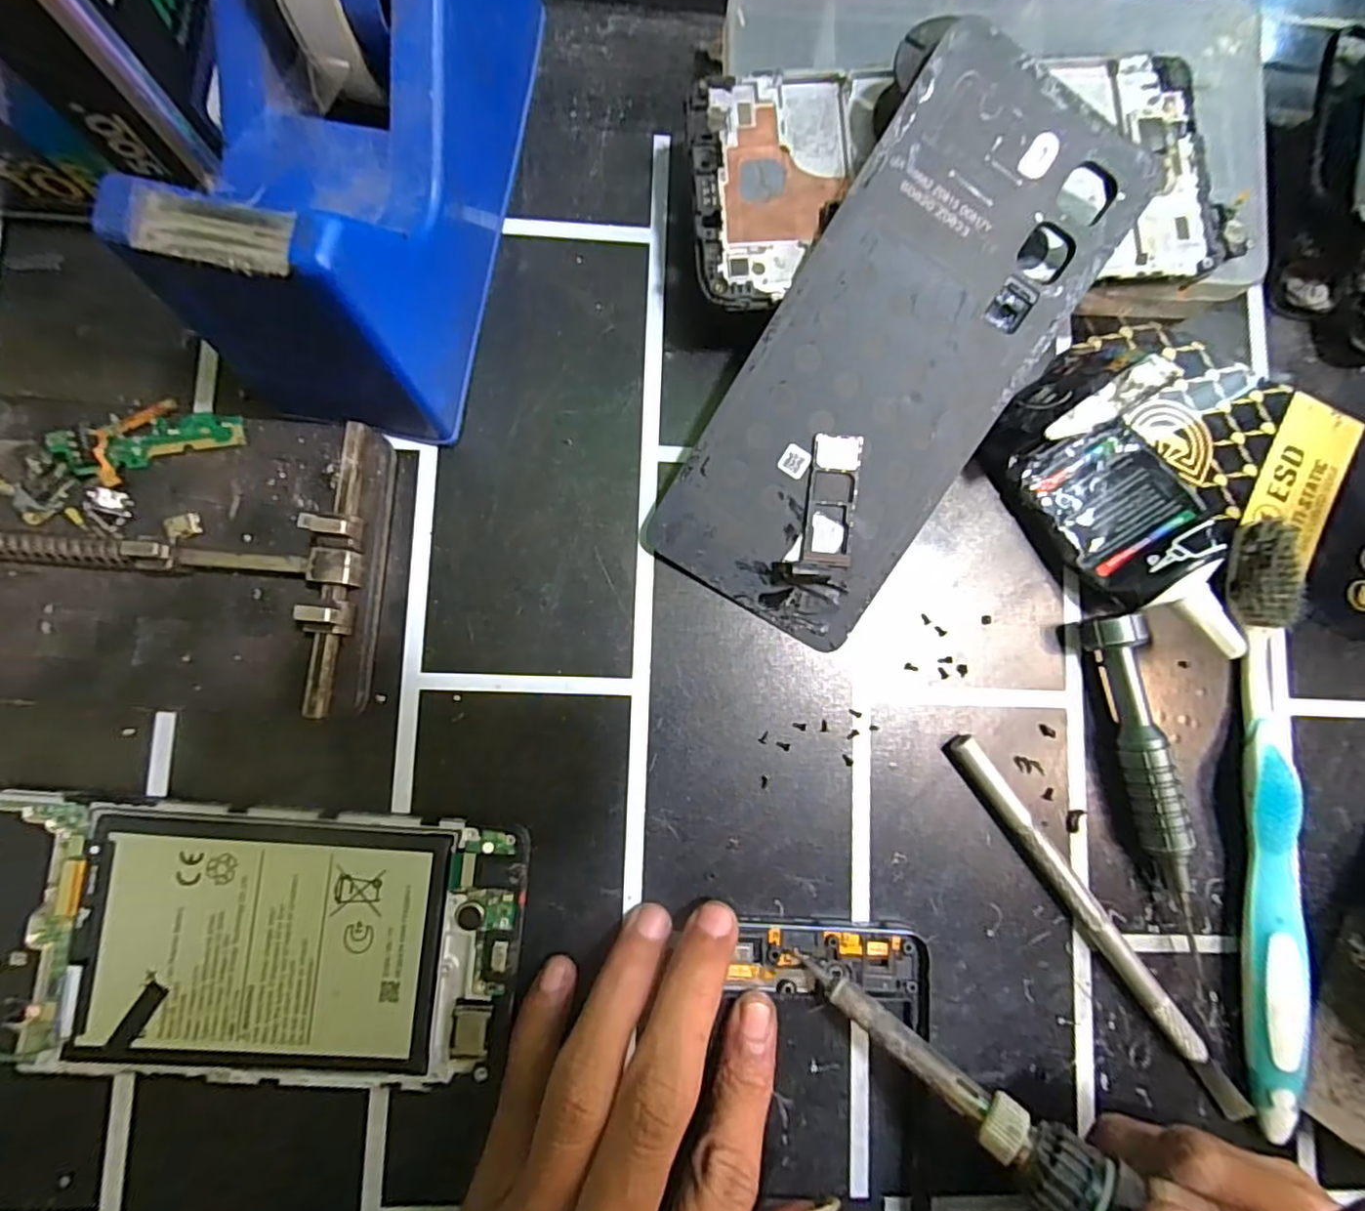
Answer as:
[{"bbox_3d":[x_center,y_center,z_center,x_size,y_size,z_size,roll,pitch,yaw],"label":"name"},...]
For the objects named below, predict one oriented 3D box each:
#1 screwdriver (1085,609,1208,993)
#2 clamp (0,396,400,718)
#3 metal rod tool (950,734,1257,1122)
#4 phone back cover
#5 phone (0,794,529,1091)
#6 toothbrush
[{"bbox_3d":[0.144,0.058,0.195,0.015,0.017,0.110,-12,85,-5],"label":"screwdriver"},{"bbox_3d":[-0.157,-0.015,0.182,0.131,0.024,0.087,4,83,-3],"label":"clamp"},{"bbox_3d":[0.128,0.099,0.195,0.009,0.008,0.141,-36,87,-7],"label":"metal rod tool"},{"bbox_3d":[0.062,-0.070,0.187,0.077,0.006,0.164,30,101,-6],"label":"phone back cover"},{"bbox_3d":[-0.128,0.095,0.178,0.159,0.008,0.072,5,83,-3],"label":"phone"},{"bbox_3d":[0.185,0.066,0.194,0.016,0.018,0.183,3,84,-3],"label":"toothbrush"}]

